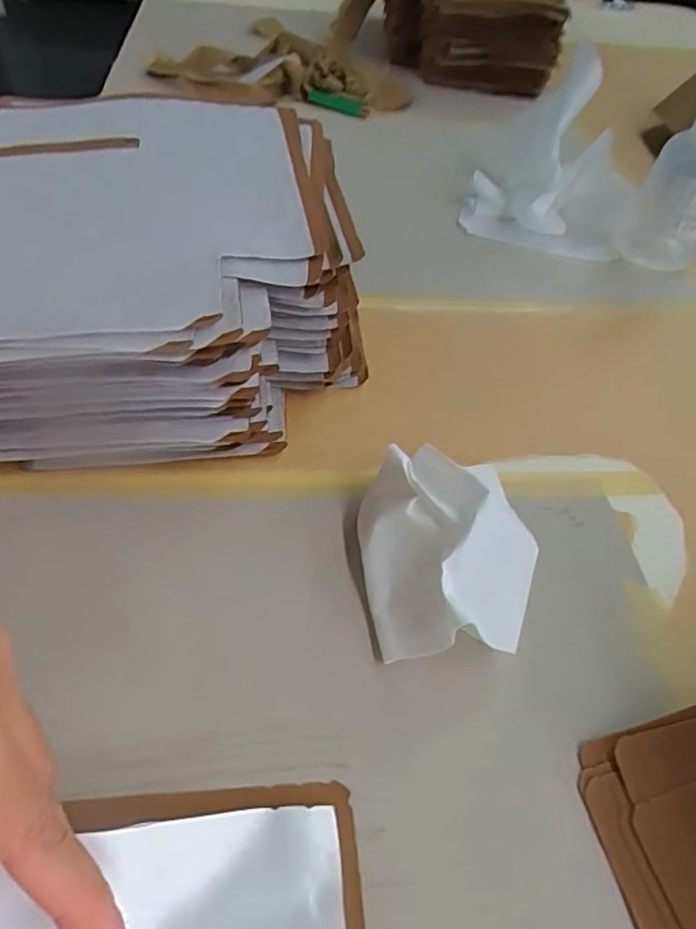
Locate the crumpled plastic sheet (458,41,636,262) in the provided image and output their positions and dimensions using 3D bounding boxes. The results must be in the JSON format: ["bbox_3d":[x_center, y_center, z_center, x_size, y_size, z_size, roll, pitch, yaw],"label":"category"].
[{"bbox_3d":[0.182,-0.268,0.521,0.136,0.108,0.124,14,50,6],"label":"crumpled plastic sheet"}]

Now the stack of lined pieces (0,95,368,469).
[{"bbox_3d":[-0.106,-0.114,0.357,0.225,0.101,0.253,-2,50,-8],"label":"stack of lined pieces"}]

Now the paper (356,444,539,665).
[{"bbox_3d":[0.047,0.038,0.284,0.078,0.045,0.101,-3,50,-9],"label":"paper"}]

